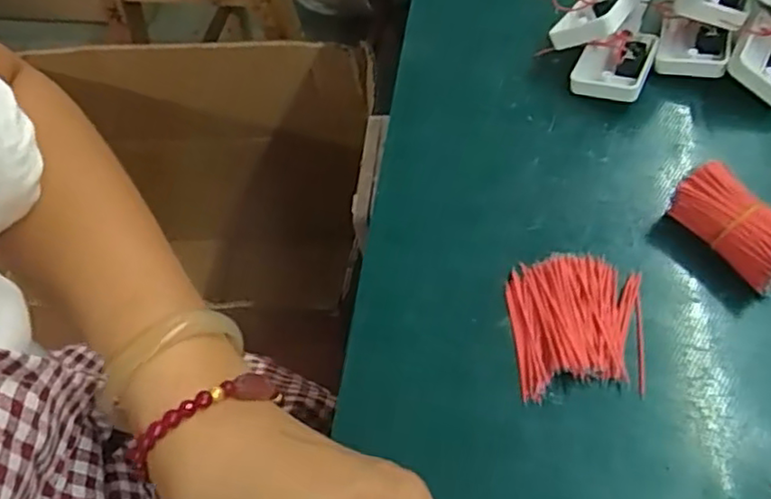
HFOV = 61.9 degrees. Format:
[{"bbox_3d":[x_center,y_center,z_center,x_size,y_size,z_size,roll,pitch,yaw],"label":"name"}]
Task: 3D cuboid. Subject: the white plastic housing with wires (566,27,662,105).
[{"bbox_3d":[0.127,-0.101,0.359,0.037,0.018,0.044,23,65,15],"label":"white plastic housing with wires"}]

